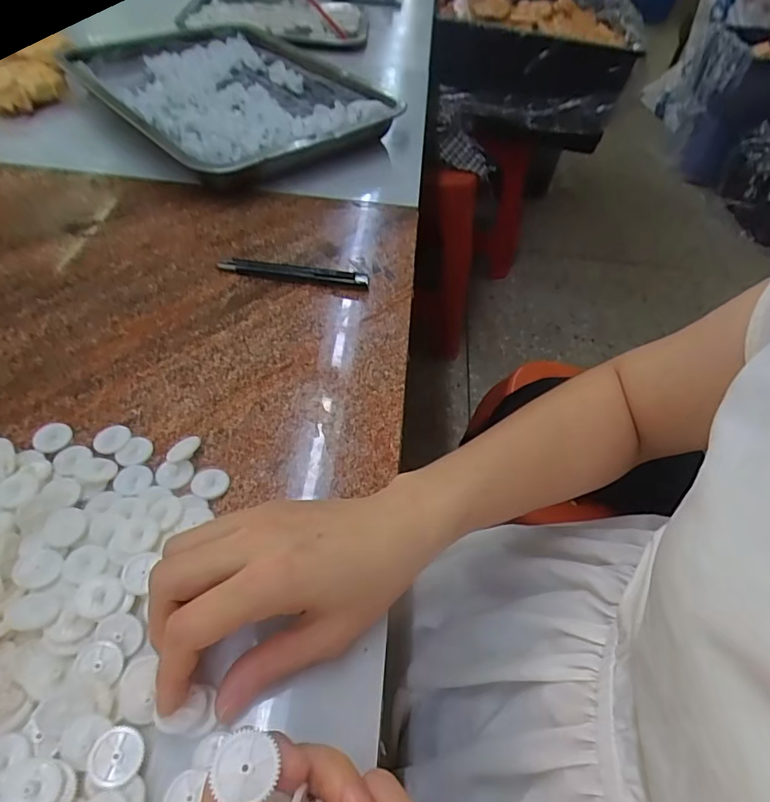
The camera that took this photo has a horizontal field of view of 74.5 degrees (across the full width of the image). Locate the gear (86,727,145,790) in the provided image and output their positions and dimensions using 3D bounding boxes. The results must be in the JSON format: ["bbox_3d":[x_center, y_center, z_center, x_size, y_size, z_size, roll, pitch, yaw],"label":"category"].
[{"bbox_3d":[-0.116,0.153,0.218,0.021,0.004,0.021,6,50,-2],"label":"gear"}]

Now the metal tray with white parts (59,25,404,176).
[{"bbox_3d":[-0.188,-0.378,0.625,0.293,0.054,0.362,-34,61,-30],"label":"metal tray with white parts"}]

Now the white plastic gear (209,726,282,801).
[{"bbox_3d":[-0.045,0.118,0.164,0.020,0.004,0.019,3,50,-4],"label":"white plastic gear"}]

